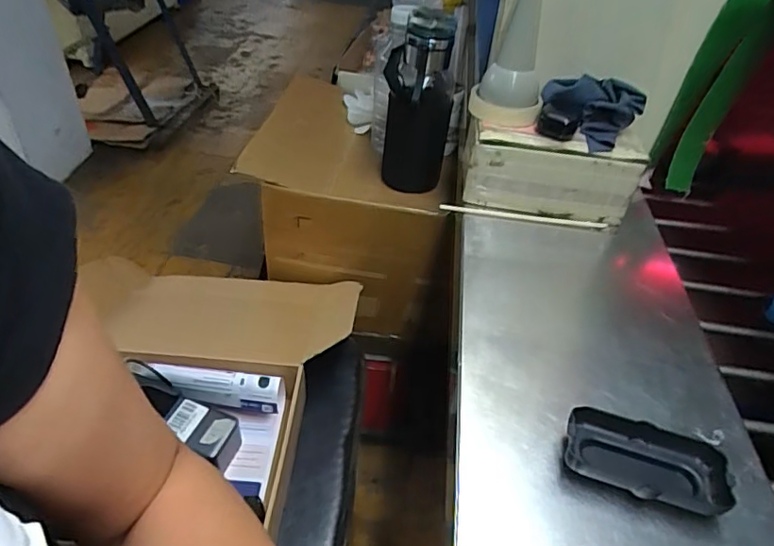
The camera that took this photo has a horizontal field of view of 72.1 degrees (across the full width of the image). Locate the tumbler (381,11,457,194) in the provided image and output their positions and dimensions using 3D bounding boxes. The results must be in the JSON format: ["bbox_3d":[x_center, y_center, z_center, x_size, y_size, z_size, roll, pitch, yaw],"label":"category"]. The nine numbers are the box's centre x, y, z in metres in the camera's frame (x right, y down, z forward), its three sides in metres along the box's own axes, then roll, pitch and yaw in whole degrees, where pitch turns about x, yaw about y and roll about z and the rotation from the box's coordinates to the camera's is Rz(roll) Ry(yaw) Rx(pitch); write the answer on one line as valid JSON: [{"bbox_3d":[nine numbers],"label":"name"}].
[{"bbox_3d":[0.043,-0.226,0.745,0.092,0.235,0.089,4,41,-3],"label":"tumbler"}]

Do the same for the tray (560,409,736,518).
[{"bbox_3d":[0.184,0.137,0.386,0.110,0.028,0.054,15,42,9],"label":"tray"}]

